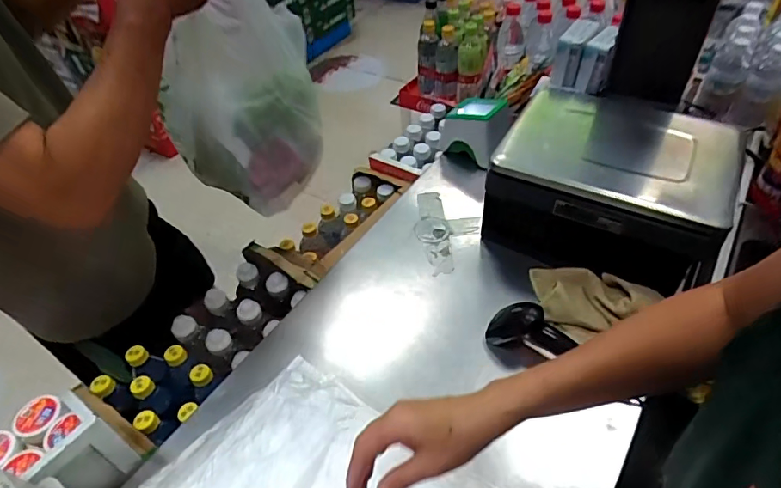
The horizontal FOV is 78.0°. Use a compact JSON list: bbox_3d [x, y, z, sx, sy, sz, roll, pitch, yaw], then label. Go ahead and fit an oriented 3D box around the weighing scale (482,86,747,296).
[{"bbox_3d":[0.359,-0.107,0.820,0.331,0.171,0.303,17,51,19],"label":"weighing scale"}]

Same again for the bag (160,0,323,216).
[{"bbox_3d":[-0.220,-0.219,0.729,0.166,0.326,0.198,28,55,27],"label":"bag"}]

